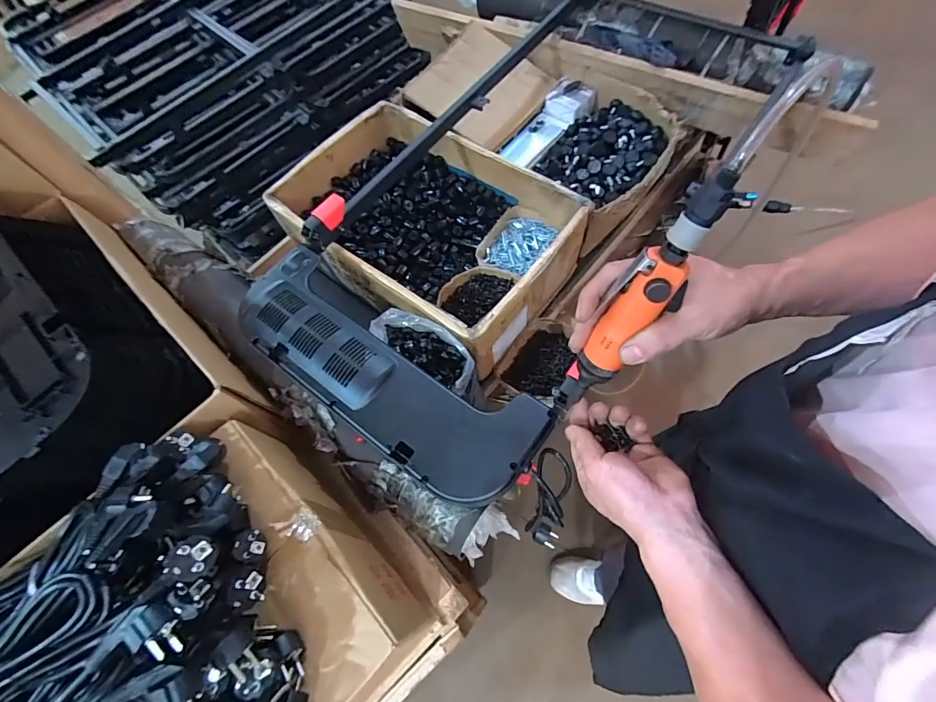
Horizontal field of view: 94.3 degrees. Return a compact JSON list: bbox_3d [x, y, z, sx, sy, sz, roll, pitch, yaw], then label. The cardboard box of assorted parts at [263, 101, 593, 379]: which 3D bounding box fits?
[{"bbox_3d":[-0.082,-0.246,0.839,0.537,0.148,0.360,35,73,19],"label":"cardboard box of assorted parts"}]

